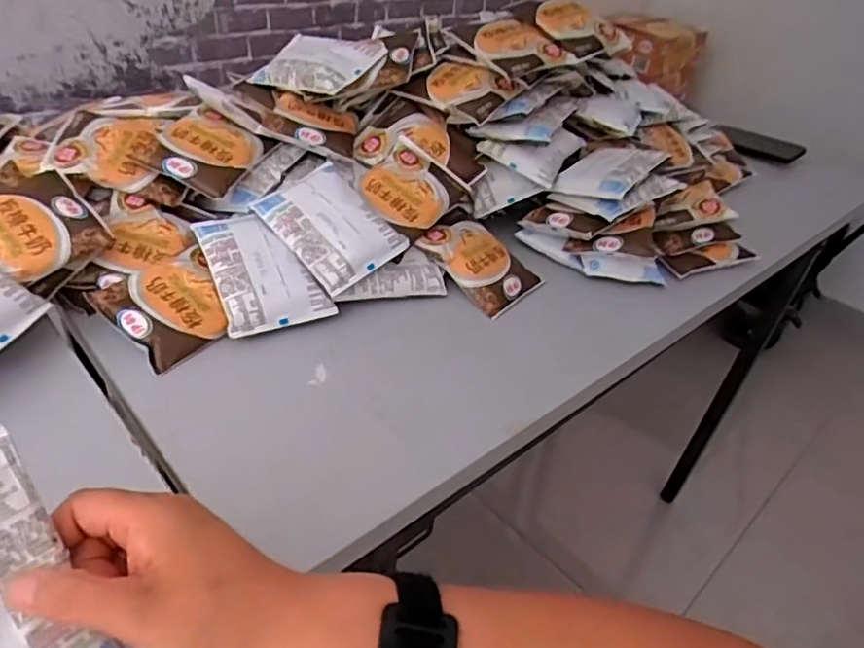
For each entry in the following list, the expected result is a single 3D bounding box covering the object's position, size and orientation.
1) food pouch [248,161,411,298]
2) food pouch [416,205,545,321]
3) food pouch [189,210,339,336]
[{"bbox_3d":[-0.099,-0.099,0.617,0.098,0.020,0.127,-38,76,-21],"label":"food pouch"},{"bbox_3d":[0.054,-0.073,0.678,0.123,0.018,0.097,45,48,10],"label":"food pouch"},{"bbox_3d":[-0.159,-0.055,0.591,0.094,0.016,0.127,-16,68,-24],"label":"food pouch"}]

